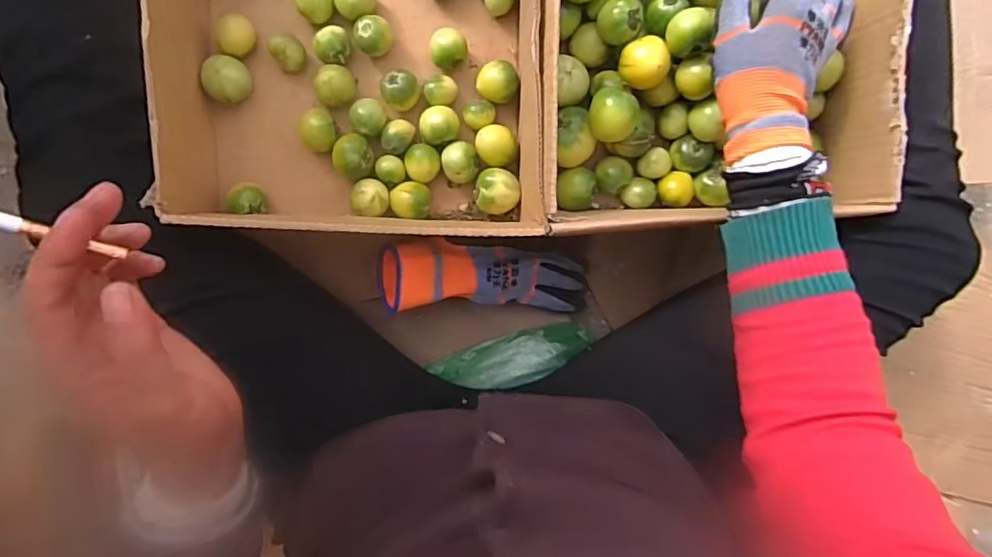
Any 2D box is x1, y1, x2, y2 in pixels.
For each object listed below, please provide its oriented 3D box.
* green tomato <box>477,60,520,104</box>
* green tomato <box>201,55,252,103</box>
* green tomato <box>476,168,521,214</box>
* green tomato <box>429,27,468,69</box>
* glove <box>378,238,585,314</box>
[{"bbox_3d":[0.001,-0.167,0.480,0.035,0.029,0.034,-1,97,-5],"label":"green tomato"},{"bbox_3d":[-0.217,-0.161,0.456,0.033,0.030,0.035,-1,97,-5],"label":"green tomato"},{"bbox_3d":[0.001,-0.077,0.496,0.038,0.031,0.038,-3,97,-5],"label":"green tomato"},{"bbox_3d":[-0.040,-0.194,0.475,0.030,0.029,0.027,0,97,-5],"label":"green tomato"},{"bbox_3d":[-0.010,-0.001,0.519,0.188,0.034,0.060,3,96,-21],"label":"glove"}]

